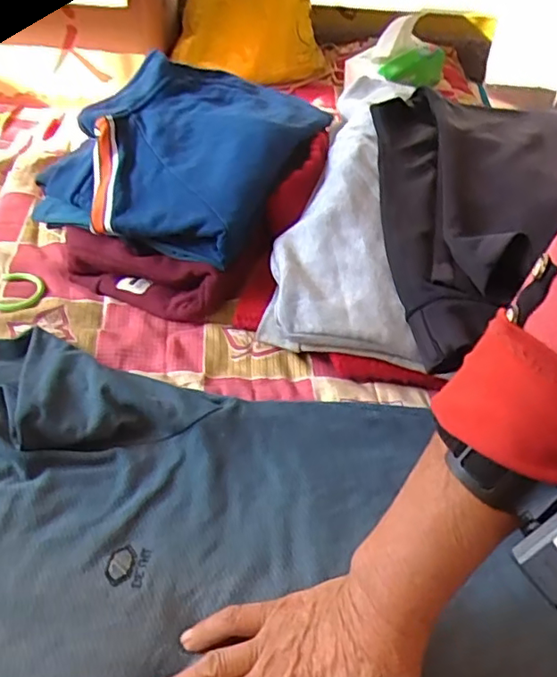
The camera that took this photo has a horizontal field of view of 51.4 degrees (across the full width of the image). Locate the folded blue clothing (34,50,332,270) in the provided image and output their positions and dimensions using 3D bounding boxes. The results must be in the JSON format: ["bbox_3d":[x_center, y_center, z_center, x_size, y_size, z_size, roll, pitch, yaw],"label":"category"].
[{"bbox_3d":[-0.086,-0.222,0.653,0.225,0.095,0.340,21,46,18],"label":"folded blue clothing"}]

